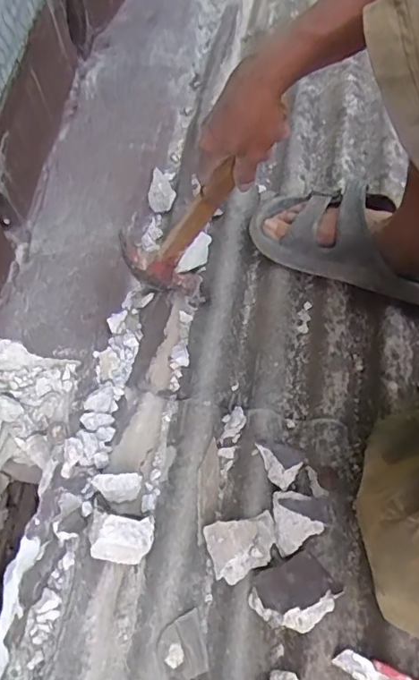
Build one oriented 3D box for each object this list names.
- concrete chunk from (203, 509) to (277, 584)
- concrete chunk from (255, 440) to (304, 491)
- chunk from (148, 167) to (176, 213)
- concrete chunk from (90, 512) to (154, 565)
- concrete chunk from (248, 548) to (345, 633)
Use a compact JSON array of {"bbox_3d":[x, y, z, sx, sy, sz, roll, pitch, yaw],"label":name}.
[{"bbox_3d":[0.034,0.202,0.512,0.068,0.034,0.056,-18,76,-4],"label":"concrete chunk"},{"bbox_3d":[0.072,0.129,0.566,0.053,0.035,0.040,41,80,10],"label":"concrete chunk"},{"bbox_3d":[-0.066,-0.213,0.750,0.039,0.014,0.067,10,76,3],"label":"chunk"},{"bbox_3d":[-0.085,0.193,0.509,0.058,0.038,0.045,6,76,2],"label":"concrete chunk"},{"bbox_3d":[0.079,0.236,0.489,0.072,0.037,0.064,-41,79,-9],"label":"concrete chunk"}]

